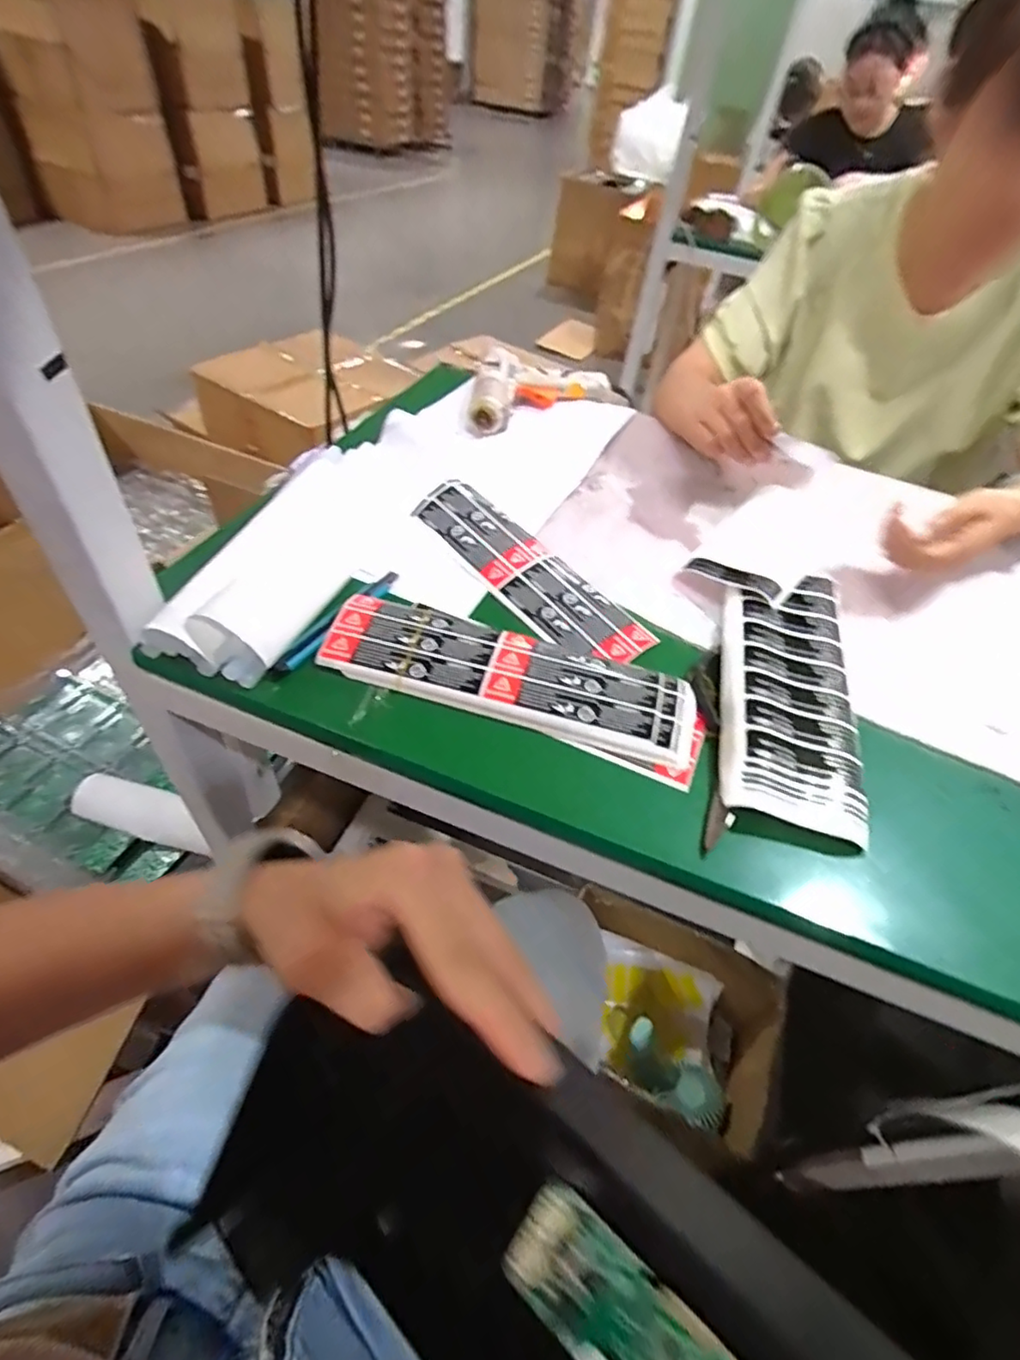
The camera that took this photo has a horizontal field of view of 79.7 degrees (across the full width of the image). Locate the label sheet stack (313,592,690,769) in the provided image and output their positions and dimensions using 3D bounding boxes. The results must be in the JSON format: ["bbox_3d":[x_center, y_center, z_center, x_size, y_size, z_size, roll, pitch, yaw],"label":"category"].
[{"bbox_3d":[0.001,-0.004,0.444,0.268,0.014,0.077,16,48,6],"label":"label sheet stack"}]

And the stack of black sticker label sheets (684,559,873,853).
[{"bbox_3d":[0.198,0.000,0.458,0.109,0.022,0.235,14,48,4],"label":"stack of black sticker label sheets"}]

